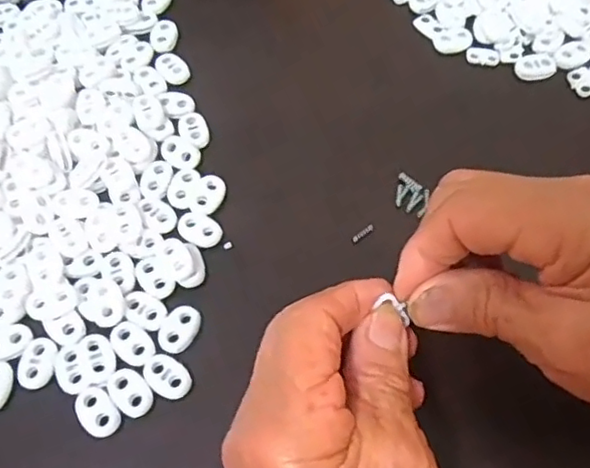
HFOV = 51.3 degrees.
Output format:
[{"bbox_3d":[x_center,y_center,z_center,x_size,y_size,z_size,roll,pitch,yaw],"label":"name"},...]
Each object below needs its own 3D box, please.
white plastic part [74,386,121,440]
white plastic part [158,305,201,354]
[{"bbox_3d":[-0.084,0.075,0.259,0.015,0.004,0.023,-41,69,-18],"label":"white plastic part"},{"bbox_3d":[-0.053,0.043,0.279,0.015,0.004,0.023,23,66,13],"label":"white plastic part"}]

